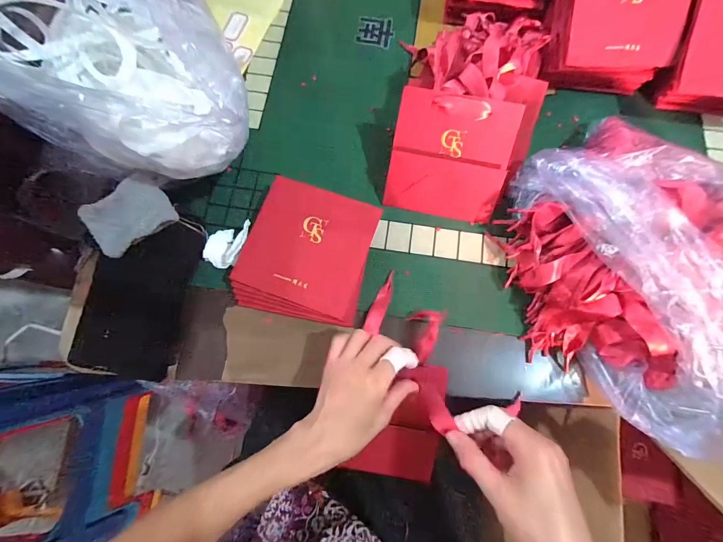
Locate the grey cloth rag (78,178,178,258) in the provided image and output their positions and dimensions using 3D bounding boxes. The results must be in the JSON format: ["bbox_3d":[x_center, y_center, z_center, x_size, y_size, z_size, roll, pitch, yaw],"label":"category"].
[{"bbox_3d":[-0.238,-0.056,0.322,0.078,0.010,0.052,-39,118,-14],"label":"grey cloth rag"}]

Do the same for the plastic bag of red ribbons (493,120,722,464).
[{"bbox_3d":[0.302,-0.006,0.335,0.255,0.115,0.319,-40,80,-10],"label":"plastic bag of red ribbons"}]

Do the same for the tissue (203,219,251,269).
[{"bbox_3d":[-0.166,-0.034,0.394,0.047,0.031,0.059,16,76,3],"label":"tissue"}]

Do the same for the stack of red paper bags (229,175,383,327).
[{"bbox_3d":[-0.066,-0.022,0.385,0.149,0.042,0.155,14,76,3],"label":"stack of red paper bags"}]

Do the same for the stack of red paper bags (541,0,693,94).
[{"bbox_3d":[0.331,-0.335,0.411,0.155,0.047,0.171,7,106,7],"label":"stack of red paper bags"}]

